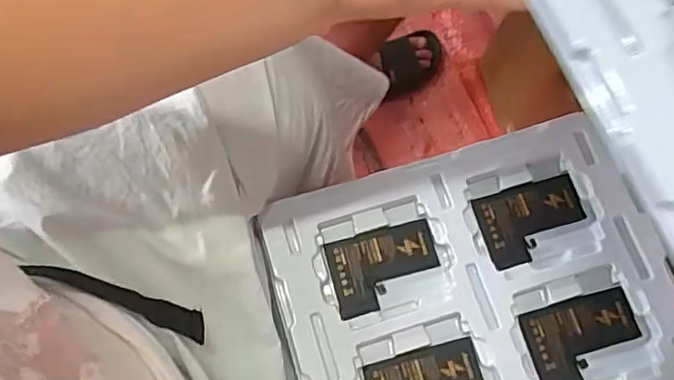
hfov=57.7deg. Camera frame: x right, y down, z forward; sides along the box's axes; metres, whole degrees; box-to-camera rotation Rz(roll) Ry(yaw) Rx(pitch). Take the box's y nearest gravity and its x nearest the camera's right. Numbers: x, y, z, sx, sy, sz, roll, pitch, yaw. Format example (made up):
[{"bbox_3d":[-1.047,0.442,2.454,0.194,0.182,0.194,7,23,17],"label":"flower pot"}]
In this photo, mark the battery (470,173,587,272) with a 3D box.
[{"bbox_3d":[0.149,0.022,0.465,0.082,0.004,0.056,-17,71,-7],"label":"battery"}]

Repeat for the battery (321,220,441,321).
[{"bbox_3d":[0.036,0.058,0.456,0.081,0.006,0.056,-14,71,-6],"label":"battery"}]

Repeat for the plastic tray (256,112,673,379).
[{"bbox_3d":[0.116,0.120,0.427,0.274,0.021,0.312,-17,71,-7],"label":"plastic tray"}]

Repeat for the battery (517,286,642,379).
[{"bbox_3d":[0.178,0.107,0.440,0.081,0.004,0.056,-14,71,-6],"label":"battery"}]

